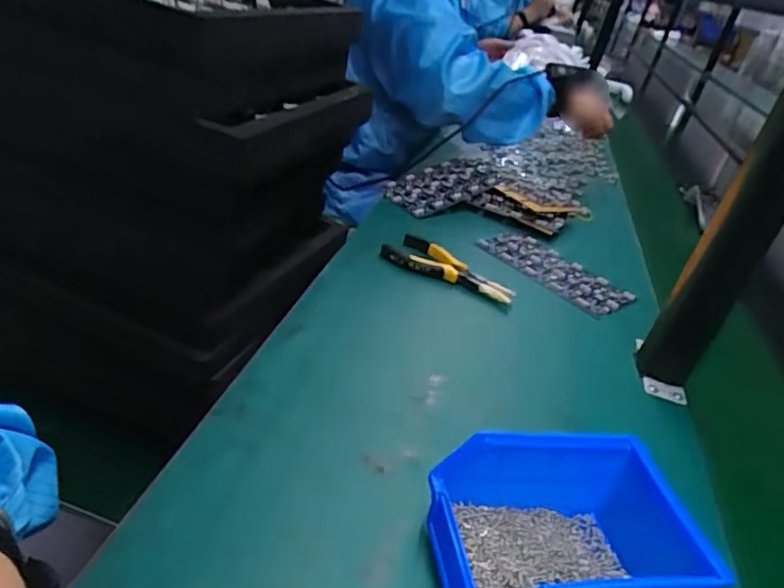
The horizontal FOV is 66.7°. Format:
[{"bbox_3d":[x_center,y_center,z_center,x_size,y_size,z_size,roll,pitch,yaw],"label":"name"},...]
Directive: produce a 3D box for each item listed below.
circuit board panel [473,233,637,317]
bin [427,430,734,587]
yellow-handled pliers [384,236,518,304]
[{"bbox_3d":[0.215,-0.033,0.773,0.188,0.010,0.093,33,40,28],"label":"circuit board panel"},{"bbox_3d":[0.106,0.149,0.361,0.159,0.067,0.109,1,31,-10],"label":"bin"},{"bbox_3d":[0.069,-0.032,0.701,0.154,0.035,0.062,15,32,12],"label":"yellow-handled pliers"}]

